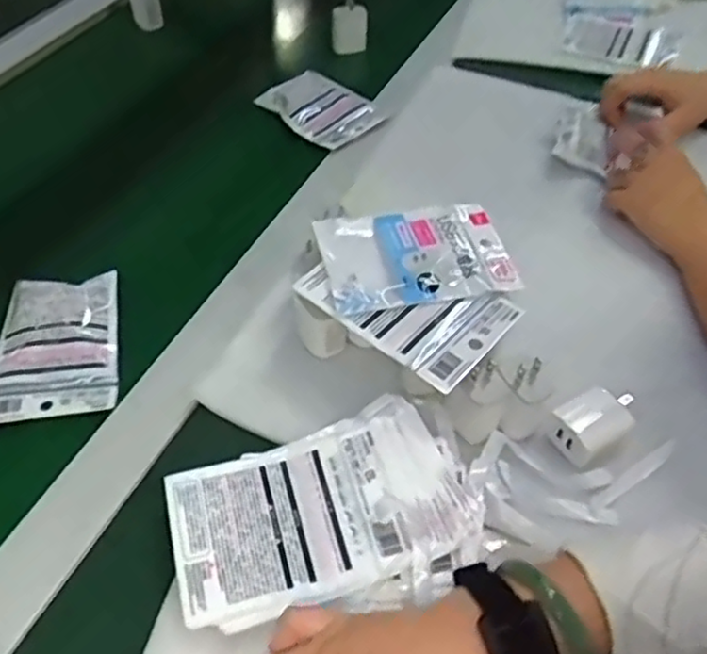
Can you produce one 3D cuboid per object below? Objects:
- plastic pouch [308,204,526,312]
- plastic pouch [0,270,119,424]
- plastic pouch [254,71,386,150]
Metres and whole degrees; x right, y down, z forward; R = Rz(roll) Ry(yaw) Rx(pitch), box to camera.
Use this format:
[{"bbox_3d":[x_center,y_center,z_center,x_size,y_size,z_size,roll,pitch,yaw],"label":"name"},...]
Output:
[{"bbox_3d":[0.045,-0.056,0.541,0.134,0.015,0.096,-8,49,-10],"label":"plastic pouch"},{"bbox_3d":[-0.233,0.012,0.558,0.091,0.025,0.125,-7,49,-9],"label":"plastic pouch"},{"bbox_3d":[-0.032,-0.249,0.796,0.123,0.025,0.097,39,55,23],"label":"plastic pouch"}]

